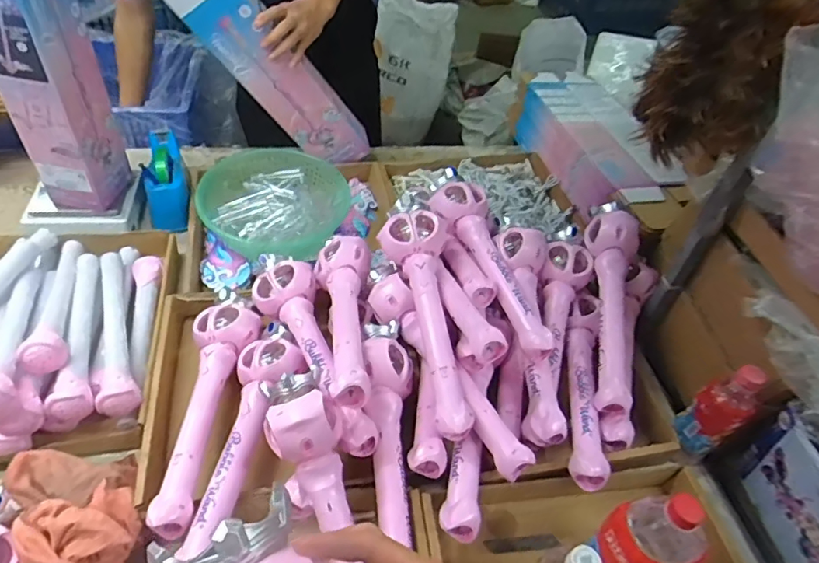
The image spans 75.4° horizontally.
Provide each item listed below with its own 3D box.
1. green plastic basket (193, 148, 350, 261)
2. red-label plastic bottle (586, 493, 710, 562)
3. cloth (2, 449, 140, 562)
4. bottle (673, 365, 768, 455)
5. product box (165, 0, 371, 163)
[{"bbox_3d":[-0.270,-0.149,0.996,0.255,0.084,0.243,4,47,-4],"label":"green plastic basket"},{"bbox_3d":[0.259,0.288,0.580,0.094,0.181,0.077,-15,51,-20],"label":"red-label plastic bottle"},{"bbox_3d":[-0.342,0.308,0.559,0.111,0.090,0.294,-19,52,-23],"label":"cloth"},{"bbox_3d":[0.420,0.167,0.713,0.068,0.162,0.057,-31,57,-31],"label":"bottle"},{"bbox_3d":[-0.248,-0.397,1.012,0.120,0.465,0.077,-30,45,19],"label":"product box"}]

